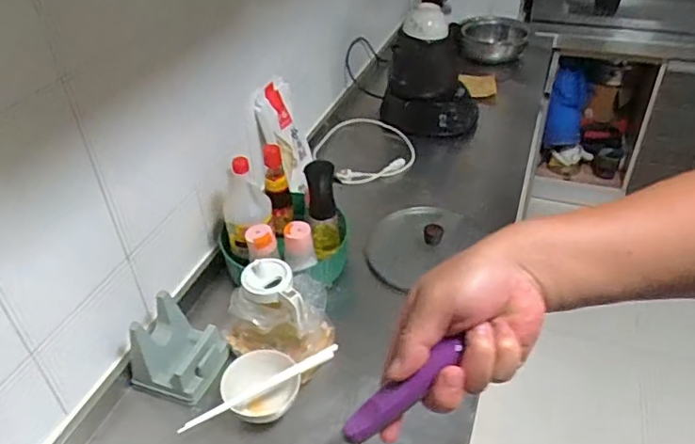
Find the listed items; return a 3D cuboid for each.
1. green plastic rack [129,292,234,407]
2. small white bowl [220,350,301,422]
[{"bbox_3d":[-0.268,0.210,0.905,0.133,0.131,0.116,10,41,14],"label":"green plastic rack"},{"bbox_3d":[-0.128,0.264,0.874,0.113,0.090,0.109,-32,48,-31],"label":"small white bowl"}]

